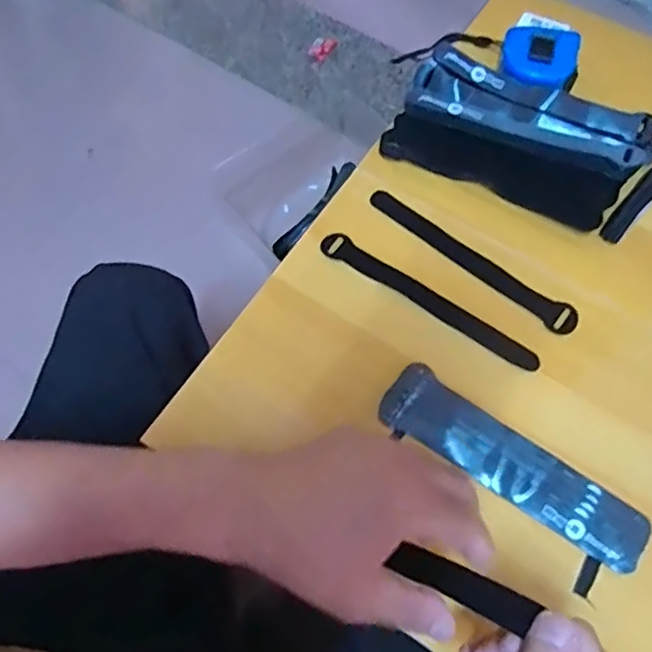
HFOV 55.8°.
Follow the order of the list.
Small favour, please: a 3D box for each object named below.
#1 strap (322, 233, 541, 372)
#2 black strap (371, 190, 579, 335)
[{"bbox_3d":[0.083,-0.021,0.503,0.195,0.010,0.024,31,71,14],"label":"strap"},{"bbox_3d":[0.121,-0.056,0.516,0.195,0.010,0.024,38,73,16],"label":"black strap"}]

